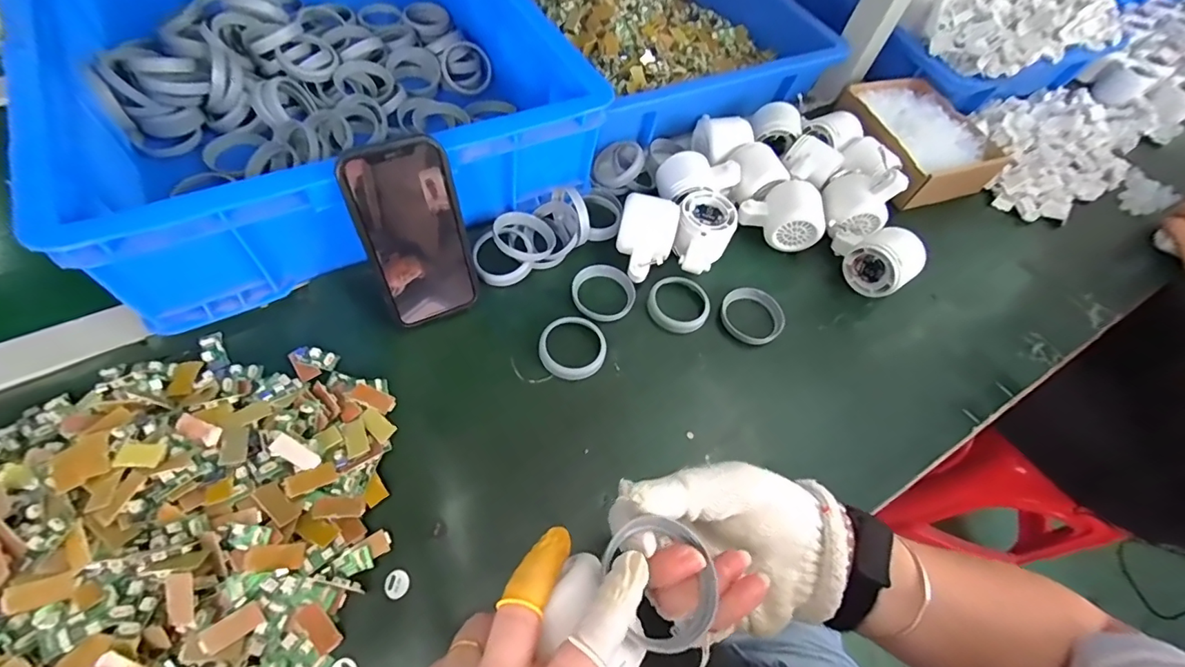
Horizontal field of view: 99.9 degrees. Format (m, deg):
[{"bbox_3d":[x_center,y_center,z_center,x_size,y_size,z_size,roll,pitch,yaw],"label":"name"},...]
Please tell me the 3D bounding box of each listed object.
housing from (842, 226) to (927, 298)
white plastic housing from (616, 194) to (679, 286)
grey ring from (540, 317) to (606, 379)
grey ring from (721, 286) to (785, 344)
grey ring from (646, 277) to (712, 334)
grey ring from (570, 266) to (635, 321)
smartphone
[{"bbox_3d":[0.293,-0.072,0.497,0.055,0.057,0.058,-31,69,-23],"label":"housing"},{"bbox_3d":[0.050,-0.090,0.475,0.053,0.044,0.074,15,60,-2],"label":"white plastic housing"},{"bbox_3d":[-0.017,0.012,0.436,0.059,0.010,0.058,4,60,-6],"label":"grey ring"},{"bbox_3d":[0.152,-0.019,0.474,0.058,0.008,0.061,4,60,-6],"label":"grey ring"},{"bbox_3d":[0.082,-0.027,0.471,0.059,0.009,0.056,4,60,-6],"label":"grey ring"},{"bbox_3d":[0.010,-0.040,0.466,0.060,0.007,0.057,4,60,-6],"label":"grey ring"},{"bbox_3d":[-0.138,-0.076,0.393,0.077,0.146,0.006,-25,41,-20],"label":"smartphone"}]

